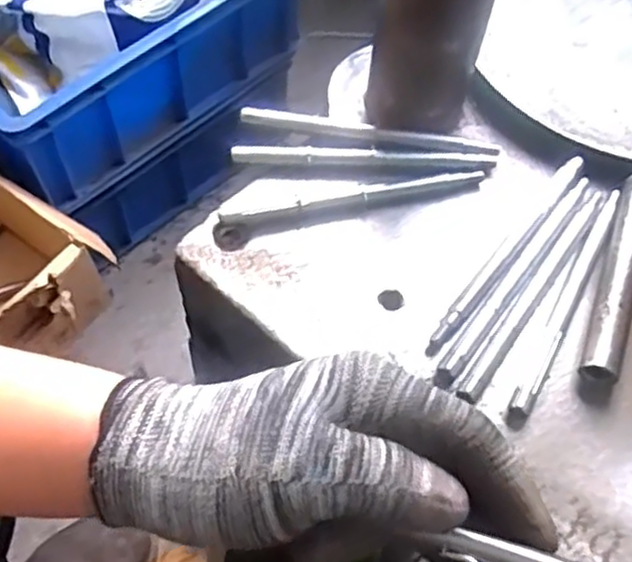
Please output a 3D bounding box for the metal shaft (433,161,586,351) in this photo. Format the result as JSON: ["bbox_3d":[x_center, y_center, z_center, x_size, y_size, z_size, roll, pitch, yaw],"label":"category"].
[{"bbox_3d":[0.114,-0.020,0.442,0.009,0.010,0.158,36,64,16],"label":"metal shaft"}]

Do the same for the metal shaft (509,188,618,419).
[{"bbox_3d":[0.147,0.009,0.430,0.011,0.008,0.161,28,62,12],"label":"metal shaft"}]

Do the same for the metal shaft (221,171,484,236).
[{"bbox_3d":[0.024,-0.049,0.453,0.156,0.008,0.014,-13,62,-11],"label":"metal shaft"}]

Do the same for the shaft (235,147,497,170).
[{"bbox_3d":[0.030,-0.077,0.467,0.161,0.009,0.012,3,60,-2],"label":"shaft"}]

